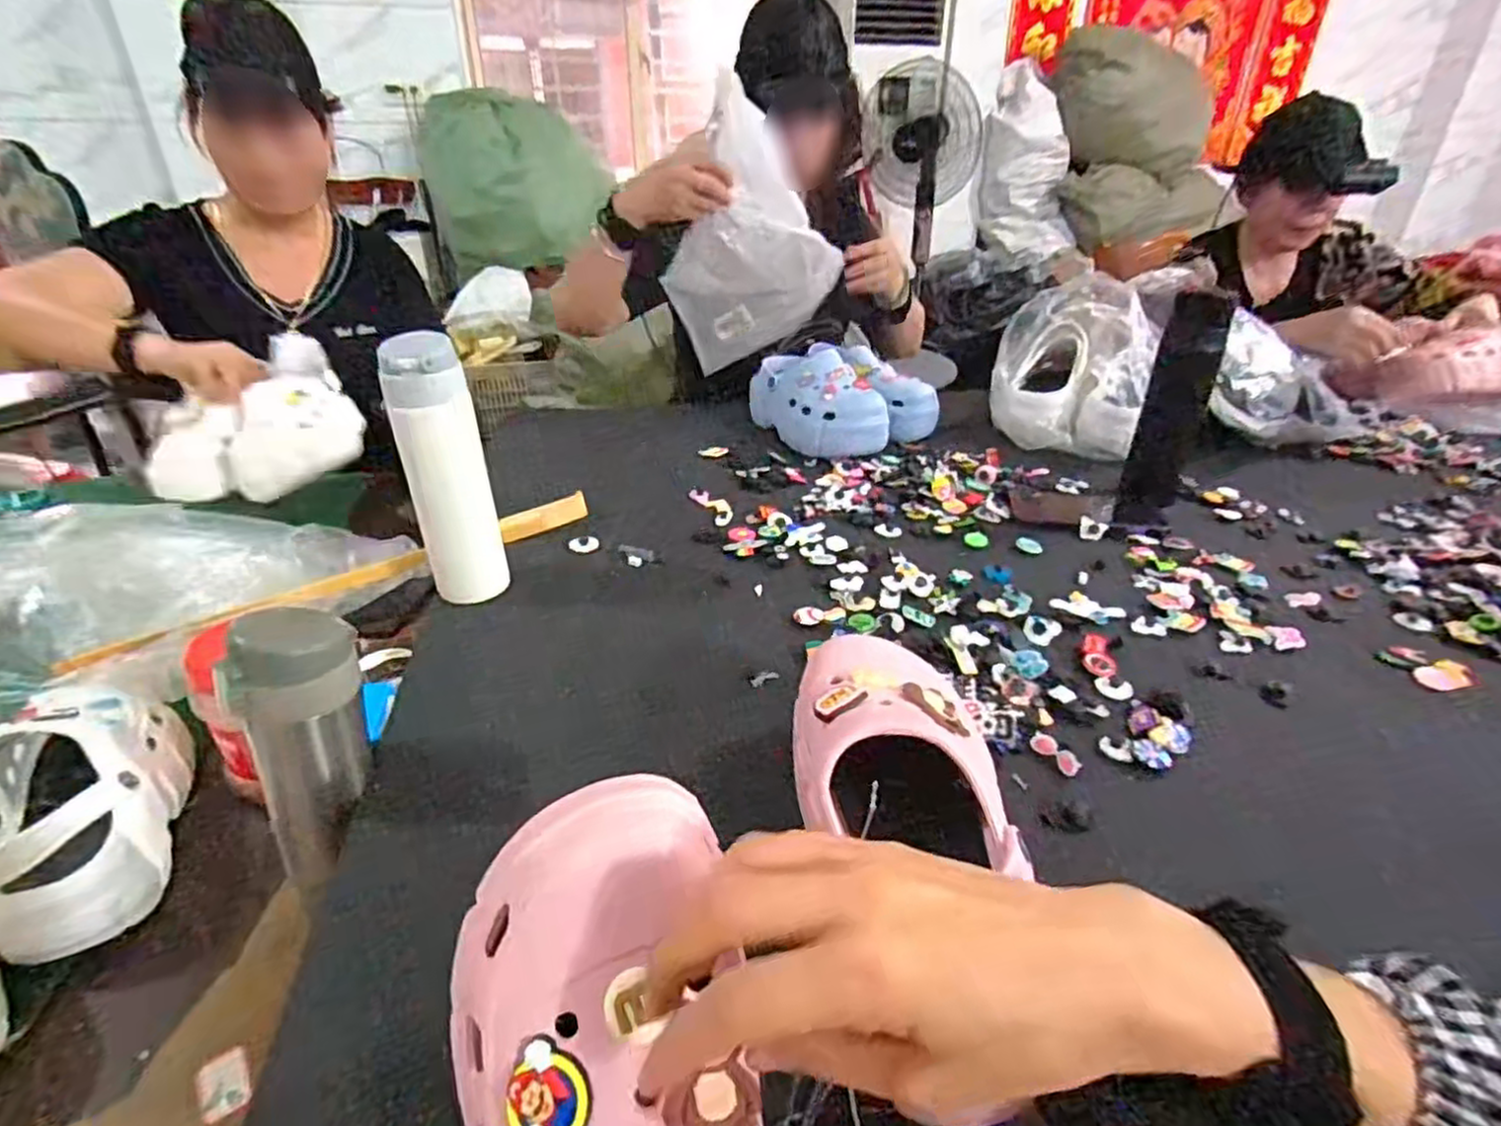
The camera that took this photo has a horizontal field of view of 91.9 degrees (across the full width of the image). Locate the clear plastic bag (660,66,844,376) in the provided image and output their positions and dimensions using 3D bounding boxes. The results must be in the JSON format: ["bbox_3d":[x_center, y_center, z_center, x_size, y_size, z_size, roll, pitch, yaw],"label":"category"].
[{"bbox_3d":[0.004,-0.446,1.001,0.241,0.344,0.057,11,31,16],"label":"clear plastic bag"}]

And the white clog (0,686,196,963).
[{"bbox_3d":[-0.477,0.173,0.514,0.102,0.084,0.195,-14,33,-24],"label":"white clog"}]

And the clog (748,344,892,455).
[{"bbox_3d":[0.094,-0.227,1.003,0.105,0.105,0.210,-14,33,-24],"label":"clog"}]

